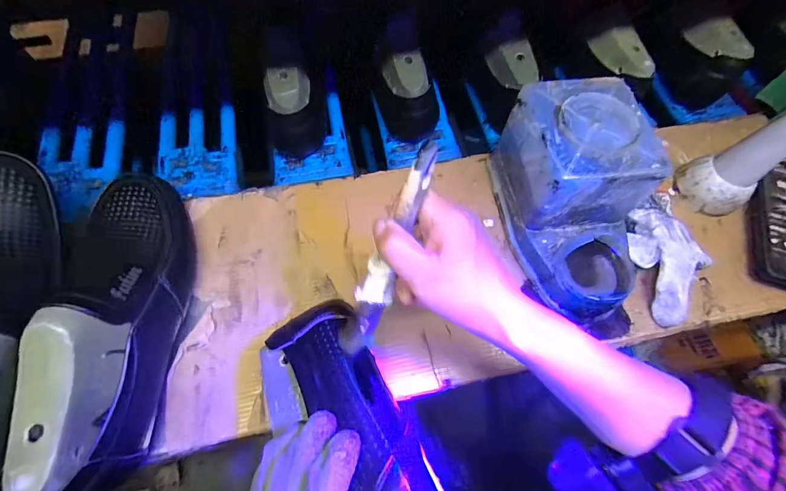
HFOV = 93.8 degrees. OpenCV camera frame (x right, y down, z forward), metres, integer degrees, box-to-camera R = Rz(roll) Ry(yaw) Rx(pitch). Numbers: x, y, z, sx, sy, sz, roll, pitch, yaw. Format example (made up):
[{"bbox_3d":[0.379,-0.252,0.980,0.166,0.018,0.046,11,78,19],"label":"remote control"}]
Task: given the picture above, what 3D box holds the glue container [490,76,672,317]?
[{"bbox_3d":[0.171,-0.039,0.341,0.101,0.116,0.193,-6,66,-5],"label":"glue container"}]

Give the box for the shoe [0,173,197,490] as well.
[{"bbox_3d":[-0.227,0.054,0.296,0.077,0.097,0.252,-5,66,-5],"label":"shoe"}]

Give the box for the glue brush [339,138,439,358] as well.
[{"bbox_3d":[-0.003,0.006,0.245,0.022,0.021,0.151,23,104,8],"label":"glue brush"}]

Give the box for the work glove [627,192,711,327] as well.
[{"bbox_3d":[0.276,0.006,0.368,0.078,0.036,0.131,-11,67,-7],"label":"work glove"}]

